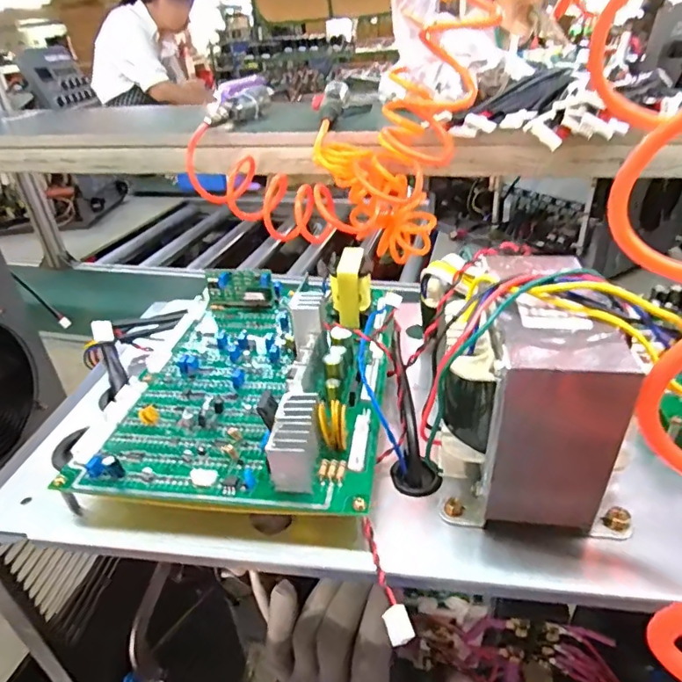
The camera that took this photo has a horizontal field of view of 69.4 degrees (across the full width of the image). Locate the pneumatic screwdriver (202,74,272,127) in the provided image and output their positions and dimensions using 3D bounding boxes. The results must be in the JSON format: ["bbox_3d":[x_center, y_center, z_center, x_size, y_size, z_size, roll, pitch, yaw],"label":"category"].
[{"bbox_3d":[-0.157,-0.381,0.781,0.040,0.054,0.193,8,34,14],"label":"pneumatic screwdriver"}]

